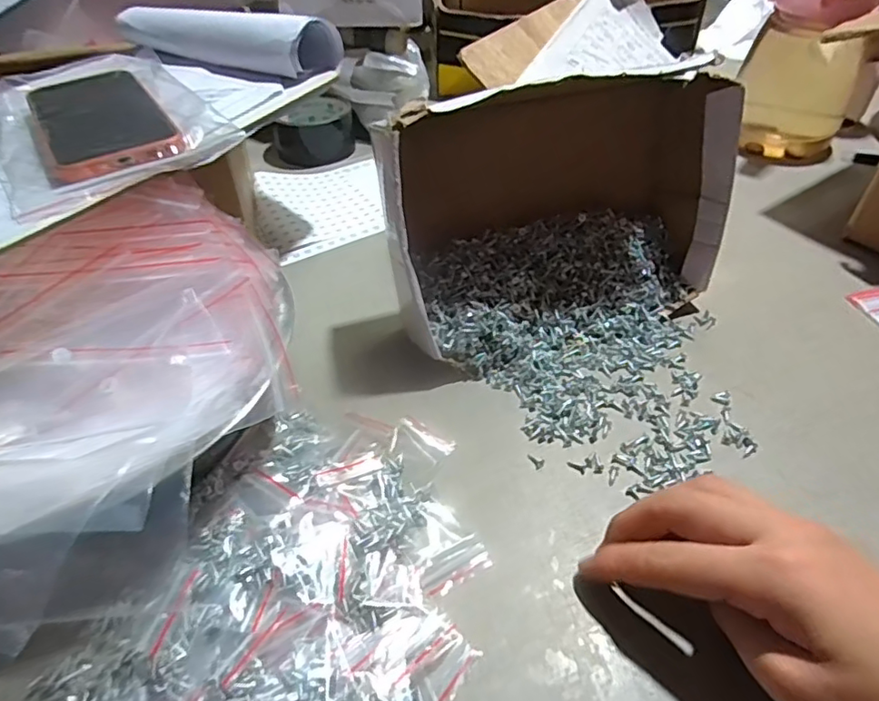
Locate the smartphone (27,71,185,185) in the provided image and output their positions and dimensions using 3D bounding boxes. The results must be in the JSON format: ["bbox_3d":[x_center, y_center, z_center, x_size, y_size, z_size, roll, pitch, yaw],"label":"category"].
[{"bbox_3d":[-0.230,-0.158,0.390,0.075,0.008,0.157,-27,52,-20],"label":"smartphone"}]

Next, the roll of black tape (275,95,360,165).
[{"bbox_3d":[-0.143,-0.254,0.671,0.088,0.049,0.088,-1,44,1],"label":"roll of black tape"}]

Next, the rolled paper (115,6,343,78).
[{"bbox_3d":[-0.182,-0.267,0.484,0.196,0.036,0.057,19,48,20],"label":"rolled paper"}]

